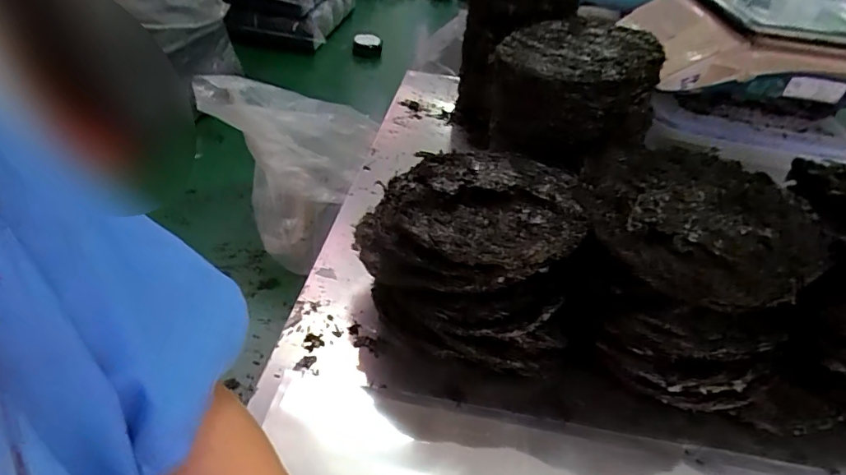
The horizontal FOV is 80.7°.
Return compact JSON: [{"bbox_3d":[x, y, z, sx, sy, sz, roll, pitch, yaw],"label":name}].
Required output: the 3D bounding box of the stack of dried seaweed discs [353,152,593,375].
[{"bbox_3d":[0.041,0.021,0.537,0.220,0.183,0.184,7,41,-1],"label":"stack of dried seaweed discs"}]

